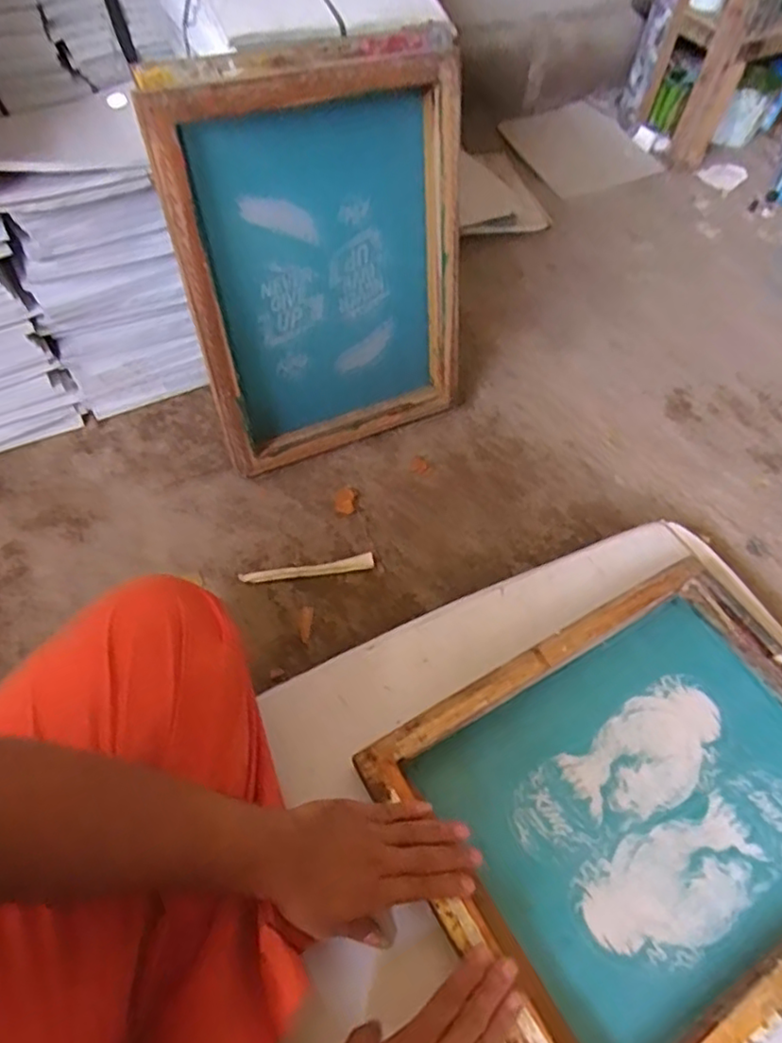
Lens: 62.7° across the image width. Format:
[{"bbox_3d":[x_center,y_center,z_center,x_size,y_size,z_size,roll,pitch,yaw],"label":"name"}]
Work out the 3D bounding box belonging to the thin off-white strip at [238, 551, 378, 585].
[{"bbox_3d":[-0.106,0.063,0.821,0.169,0.009,0.023,-11,58,-11],"label":"thin off-white strip"}]

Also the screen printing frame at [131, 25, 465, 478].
[{"bbox_3d":[-0.077,-0.308,0.817,0.363,0.478,0.059,-21,47,-18],"label":"screen printing frame"}]

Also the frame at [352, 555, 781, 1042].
[{"bbox_3d":[0.240,0.265,0.606,0.429,0.054,0.342,-26,61,-20],"label":"frame"}]

